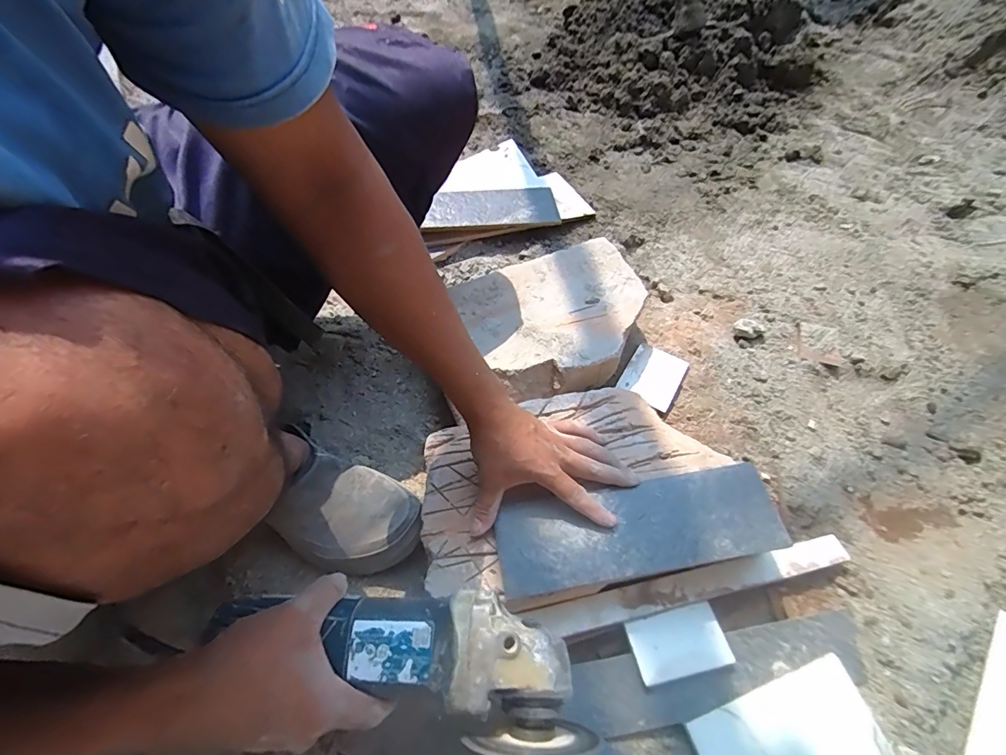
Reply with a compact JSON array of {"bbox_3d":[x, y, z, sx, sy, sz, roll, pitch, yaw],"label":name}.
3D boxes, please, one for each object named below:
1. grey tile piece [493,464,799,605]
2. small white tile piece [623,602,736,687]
[{"bbox_3d":[0.127,0.142,0.440,0.264,0.009,0.092,-10,56,-3],"label":"grey tile piece"},{"bbox_3d":[0.168,0.256,0.441,0.089,0.011,0.053,-14,61,0],"label":"small white tile piece"}]

